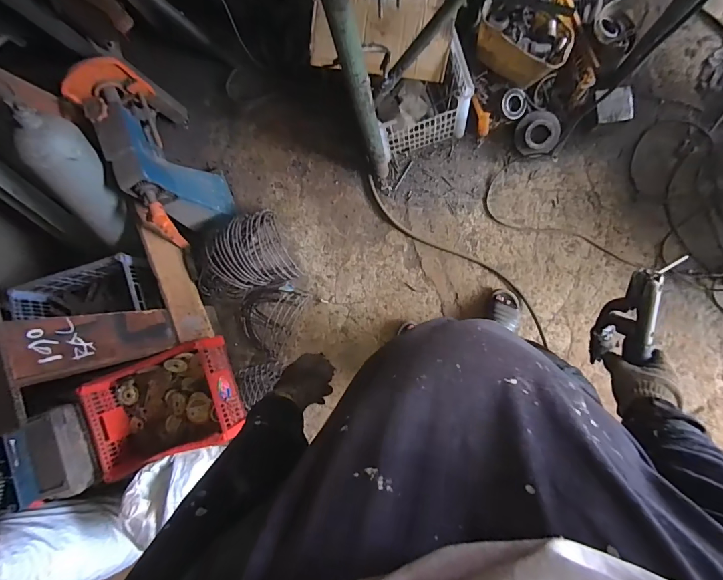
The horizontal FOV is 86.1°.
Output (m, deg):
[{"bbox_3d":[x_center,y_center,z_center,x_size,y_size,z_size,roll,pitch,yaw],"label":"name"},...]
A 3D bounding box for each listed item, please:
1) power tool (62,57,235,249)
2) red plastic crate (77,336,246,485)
[{"bbox_3d":[-0.637,-0.415,1.237,0.203,0.396,0.476,-25,85,8],"label":"power tool"},{"bbox_3d":[-0.619,0.369,1.237,0.447,0.144,0.314,-21,86,9],"label":"red plastic crate"}]

